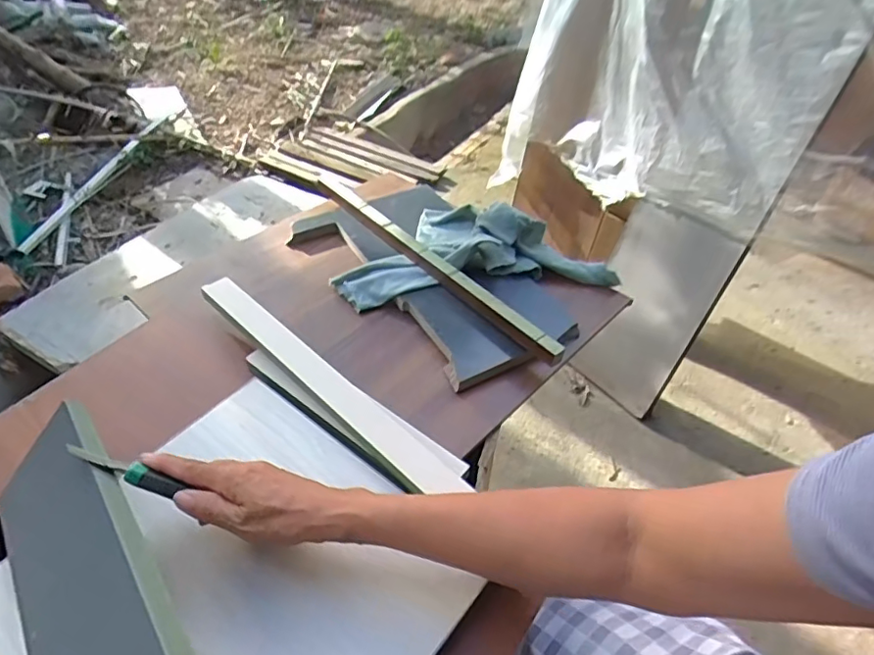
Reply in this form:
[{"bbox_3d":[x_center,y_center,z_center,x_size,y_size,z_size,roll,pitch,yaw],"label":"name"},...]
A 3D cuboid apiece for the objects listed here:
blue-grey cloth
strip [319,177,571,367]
[{"bbox_3d":[0.043,-0.119,0.747,0.360,0.067,0.173,-5,42,-11],"label":"blue-grey cloth"},{"bbox_3d":[-0.023,-0.093,0.713,0.021,0.025,0.456,-28,50,-31],"label":"strip"}]

